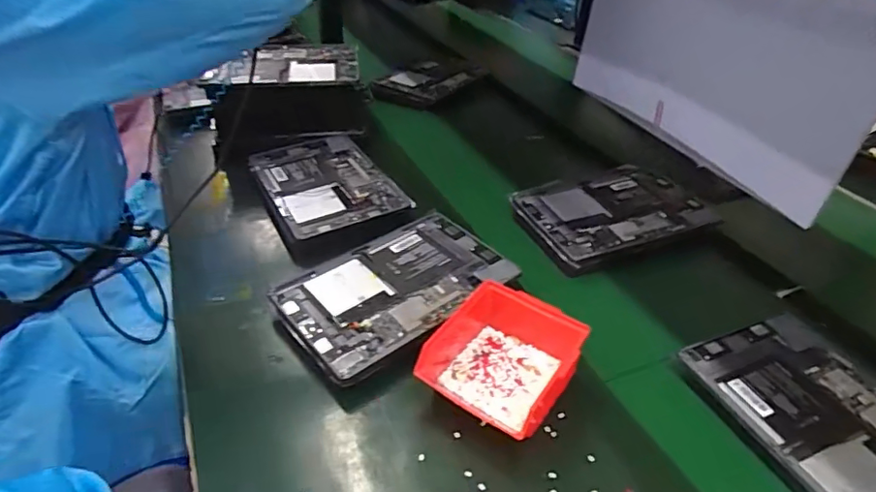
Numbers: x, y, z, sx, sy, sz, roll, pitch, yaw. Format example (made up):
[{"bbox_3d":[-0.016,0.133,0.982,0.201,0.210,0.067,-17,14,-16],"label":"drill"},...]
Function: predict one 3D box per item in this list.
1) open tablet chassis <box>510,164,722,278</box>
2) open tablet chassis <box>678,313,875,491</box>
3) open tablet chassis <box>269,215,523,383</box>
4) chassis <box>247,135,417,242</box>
[{"bbox_3d":[0.252,-0.051,0.793,0.264,0.016,0.185,-15,41,-17],"label":"open tablet chassis"},{"bbox_3d":[0.374,0.171,0.510,0.162,0.009,0.256,-14,40,-19],"label":"open tablet chassis"},{"bbox_3d":[-0.049,0.047,0.640,0.256,0.011,0.166,-28,46,-32],"label":"open tablet chassis"},{"bbox_3d":[-0.173,-0.098,0.832,0.179,0.015,0.258,-18,42,-21],"label":"chassis"}]

